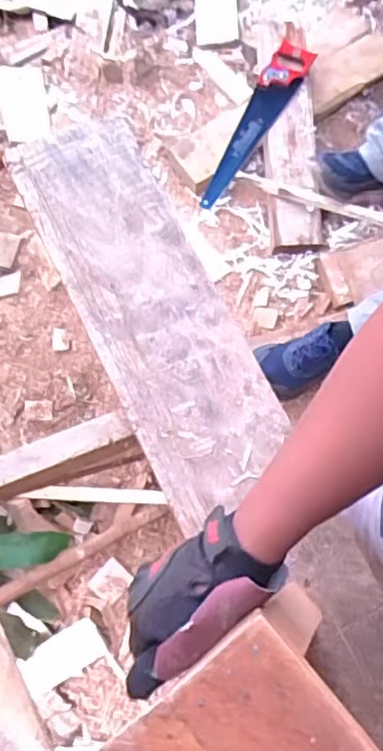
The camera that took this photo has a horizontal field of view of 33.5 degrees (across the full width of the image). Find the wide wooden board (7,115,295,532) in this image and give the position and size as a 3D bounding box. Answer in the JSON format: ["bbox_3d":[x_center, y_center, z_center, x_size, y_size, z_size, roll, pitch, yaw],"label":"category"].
[{"bbox_3d":[-0.049,-0.093,0.729,0.153,0.019,0.488,-24,75,-8],"label":"wide wooden board"}]

